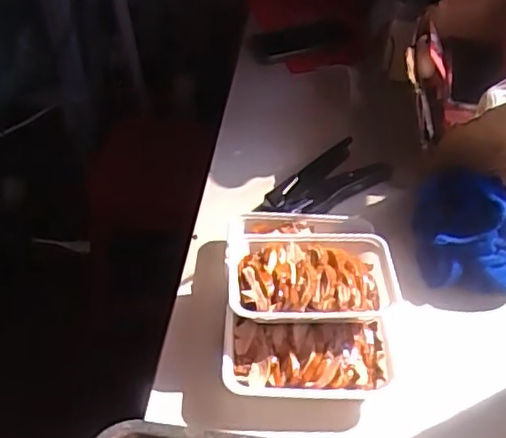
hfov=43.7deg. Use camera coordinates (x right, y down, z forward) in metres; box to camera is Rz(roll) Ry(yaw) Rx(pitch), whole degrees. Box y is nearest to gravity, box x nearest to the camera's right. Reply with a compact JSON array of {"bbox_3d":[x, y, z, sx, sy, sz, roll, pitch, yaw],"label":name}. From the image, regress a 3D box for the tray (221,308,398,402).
[{"bbox_3d":[0.054,0.134,0.624,0.166,0.030,0.105,2,46,2],"label":"tray"}]

